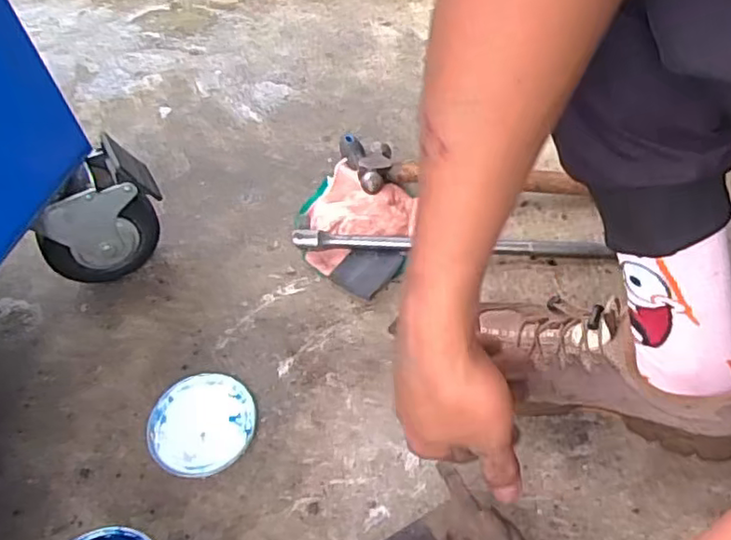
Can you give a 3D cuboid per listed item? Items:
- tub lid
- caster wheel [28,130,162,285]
[{"bbox_3d":[-0.158,0.148,0.617,0.101,0.005,0.101,-3,53,4],"label":"tub lid"},{"bbox_3d":[-0.284,-0.051,0.690,0.133,0.151,0.059,-31,56,-17],"label":"caster wheel"}]

